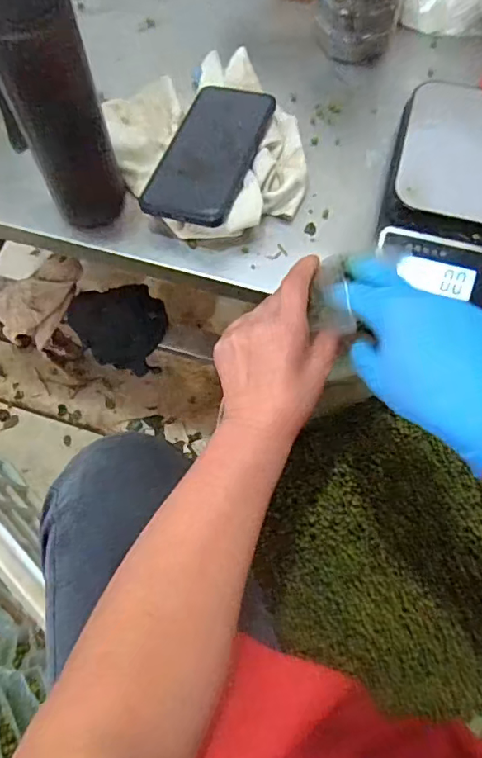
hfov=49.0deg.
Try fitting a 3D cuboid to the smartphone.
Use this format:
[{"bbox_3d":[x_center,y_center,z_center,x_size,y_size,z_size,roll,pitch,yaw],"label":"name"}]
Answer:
[{"bbox_3d":[-0.029,-0.204,0.478,0.080,0.013,0.157,16,67,10],"label":"smartphone"}]

